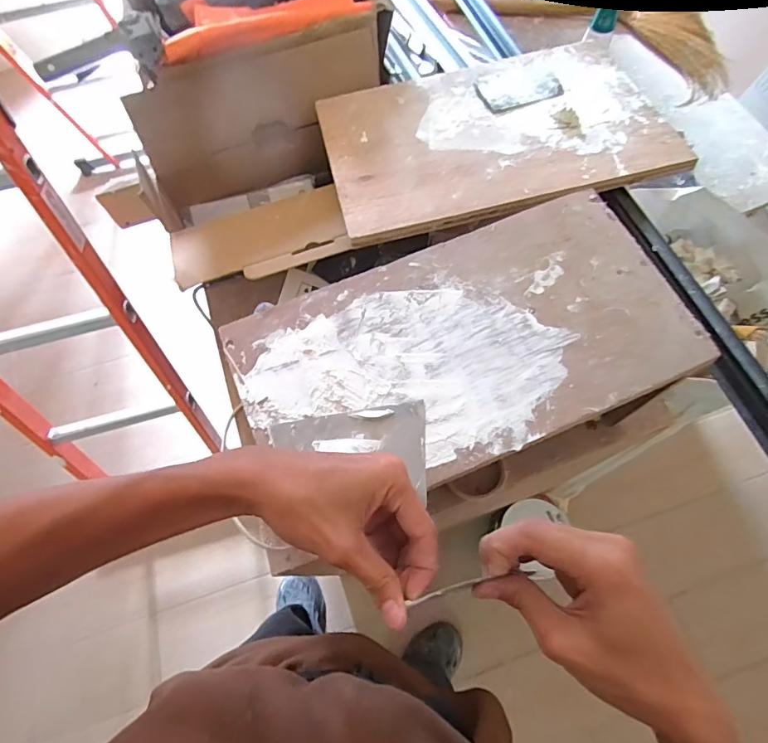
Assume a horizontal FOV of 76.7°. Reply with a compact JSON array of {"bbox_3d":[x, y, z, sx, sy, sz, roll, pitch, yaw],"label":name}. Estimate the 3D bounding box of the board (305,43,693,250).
[{"bbox_3d":[0.153,-0.341,0.695,0.461,0.017,0.306,-14,61,-3],"label":"board"}]

